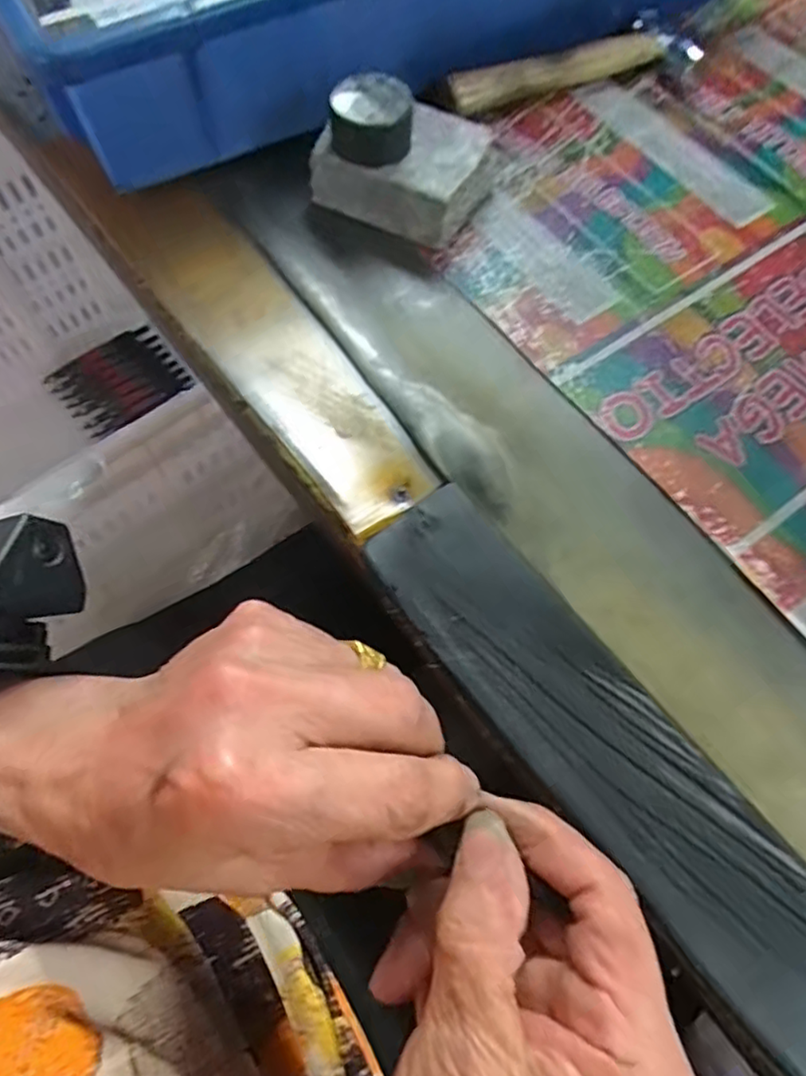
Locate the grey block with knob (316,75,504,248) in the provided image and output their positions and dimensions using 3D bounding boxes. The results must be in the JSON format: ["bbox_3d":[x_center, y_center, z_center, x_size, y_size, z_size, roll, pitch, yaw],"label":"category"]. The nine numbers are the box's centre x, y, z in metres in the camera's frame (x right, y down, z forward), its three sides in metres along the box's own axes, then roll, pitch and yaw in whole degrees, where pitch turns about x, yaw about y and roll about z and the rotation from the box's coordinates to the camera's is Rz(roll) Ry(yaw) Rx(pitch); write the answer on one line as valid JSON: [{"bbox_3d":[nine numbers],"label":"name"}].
[{"bbox_3d":[0.002,-0.188,0.308,0.077,0.052,0.069,23,68,8],"label":"grey block with knob"}]

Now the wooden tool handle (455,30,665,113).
[{"bbox_3d":[0.086,-0.263,0.361,0.133,0.019,0.021,-23,69,-11],"label":"wooden tool handle"}]

